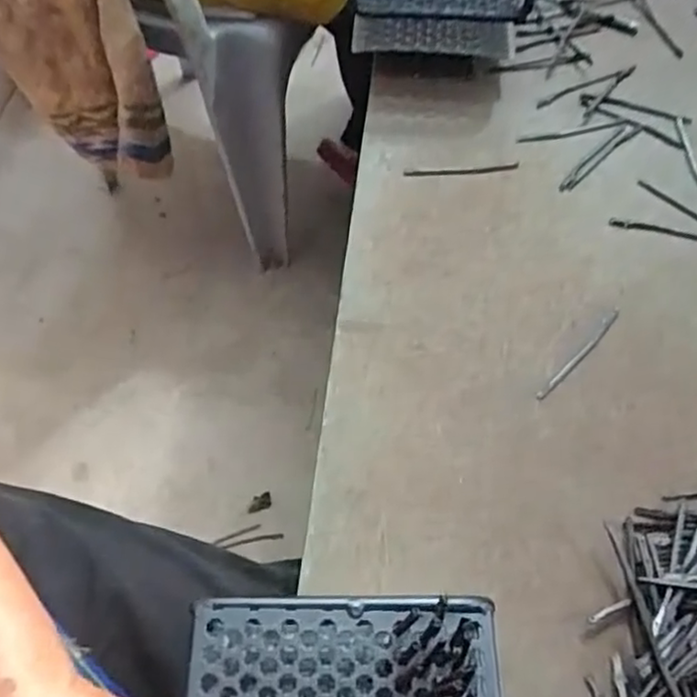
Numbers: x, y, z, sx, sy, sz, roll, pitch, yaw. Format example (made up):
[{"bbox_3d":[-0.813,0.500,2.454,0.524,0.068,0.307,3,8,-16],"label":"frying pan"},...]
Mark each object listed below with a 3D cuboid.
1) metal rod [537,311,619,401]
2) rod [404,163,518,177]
[{"bbox_3d":[0.168,0.005,0.493,0.097,0.006,0.006,-42,67,-19],"label":"metal rod"},{"bbox_3d":[0.096,-0.151,0.583,0.098,0.004,0.008,-2,61,1],"label":"rod"}]

